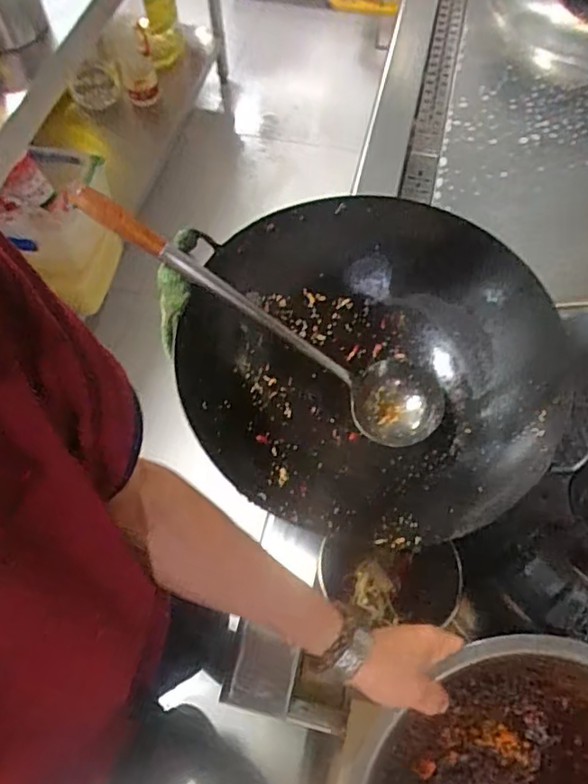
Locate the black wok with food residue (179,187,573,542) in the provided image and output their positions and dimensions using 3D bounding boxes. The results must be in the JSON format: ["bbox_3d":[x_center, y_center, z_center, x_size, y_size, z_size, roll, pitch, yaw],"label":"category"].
[{"bbox_3d":[0.087,-0.028,0.743,0.436,0.118,0.428,12,64,6],"label":"black wok with food residue"}]

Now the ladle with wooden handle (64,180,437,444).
[{"bbox_3d":[-0.031,-0.095,0.716,0.499,0.076,0.112,34,64,-17],"label":"ladle with wooden handle"}]

